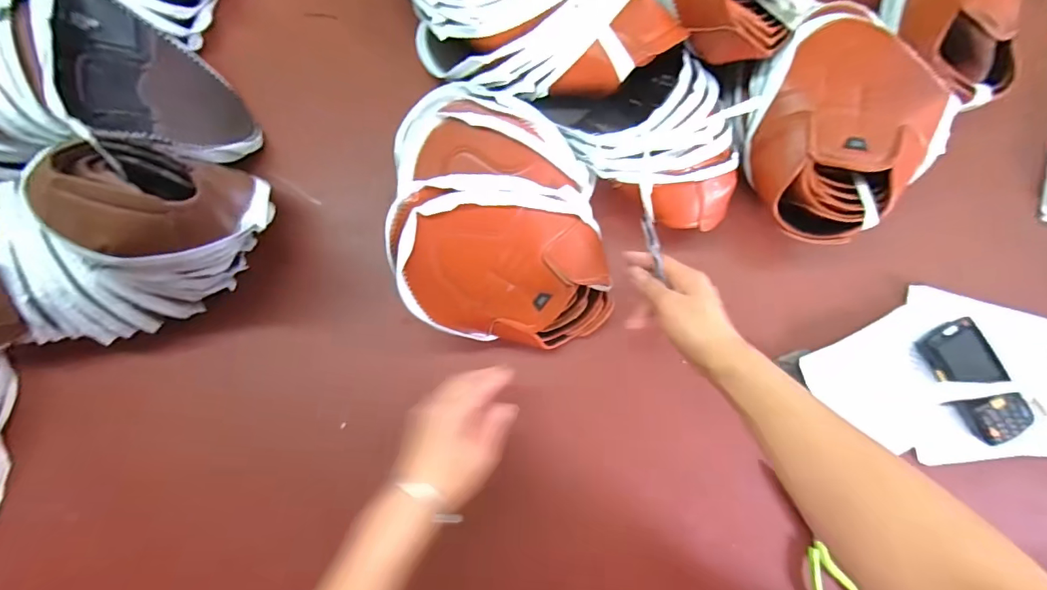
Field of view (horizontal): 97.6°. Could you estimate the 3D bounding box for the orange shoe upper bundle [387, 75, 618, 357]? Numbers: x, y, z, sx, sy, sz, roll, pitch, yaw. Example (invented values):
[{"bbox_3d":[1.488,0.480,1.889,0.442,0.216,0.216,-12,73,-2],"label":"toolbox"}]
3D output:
[{"bbox_3d":[-0.028,-0.079,0.492,0.207,0.132,0.272,-14,84,-2],"label":"orange shoe upper bundle"}]

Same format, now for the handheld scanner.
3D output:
[{"bbox_3d":[0.539,0.102,0.545,0.072,0.023,0.144,-32,85,-4],"label":"handheld scanner"}]

